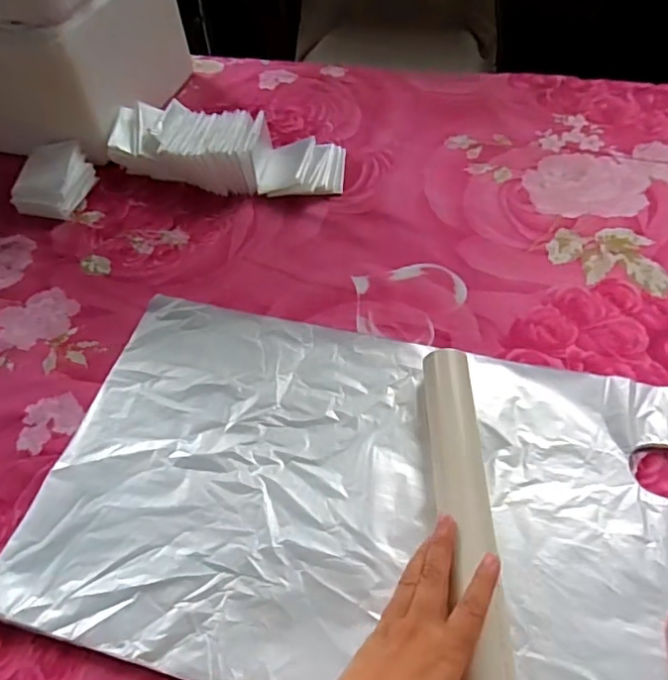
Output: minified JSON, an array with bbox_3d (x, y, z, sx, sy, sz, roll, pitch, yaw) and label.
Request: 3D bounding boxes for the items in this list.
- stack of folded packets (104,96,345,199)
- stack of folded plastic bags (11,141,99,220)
[{"bbox_3d":[-0.133,-0.237,0.692,0.288,0.064,0.096,7,54,10],"label":"stack of folded packets"},{"bbox_3d":[-0.344,-0.196,0.680,0.072,0.051,0.096,3,54,7],"label":"stack of folded plastic bags"}]

